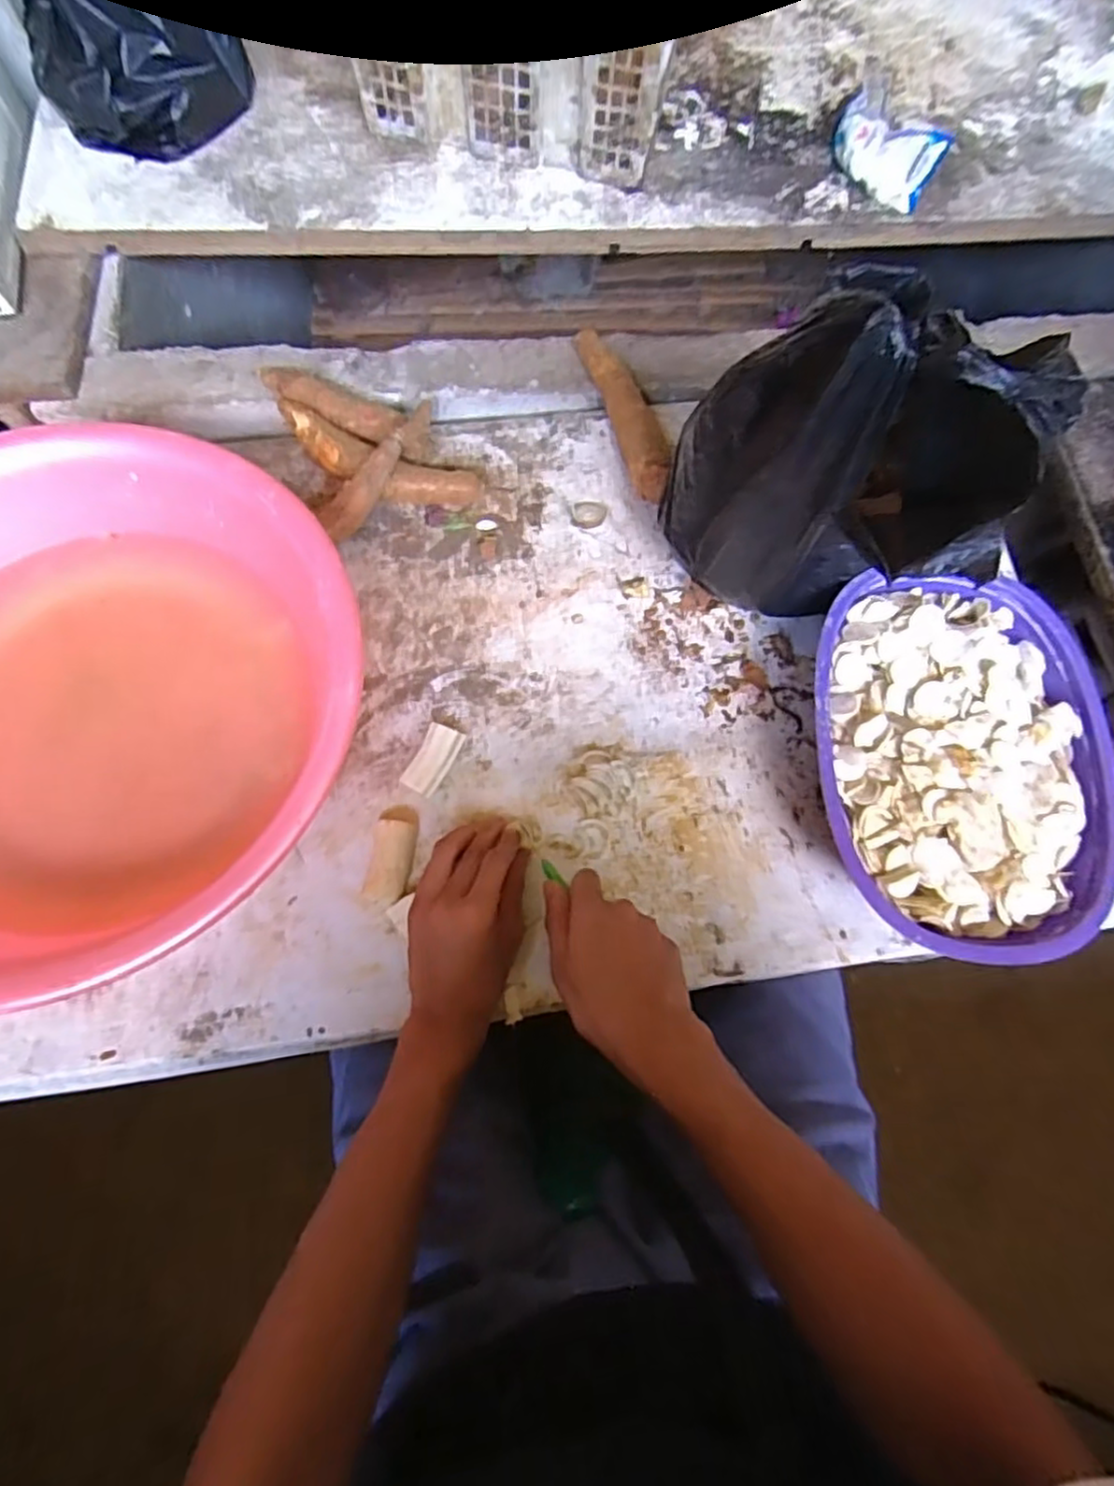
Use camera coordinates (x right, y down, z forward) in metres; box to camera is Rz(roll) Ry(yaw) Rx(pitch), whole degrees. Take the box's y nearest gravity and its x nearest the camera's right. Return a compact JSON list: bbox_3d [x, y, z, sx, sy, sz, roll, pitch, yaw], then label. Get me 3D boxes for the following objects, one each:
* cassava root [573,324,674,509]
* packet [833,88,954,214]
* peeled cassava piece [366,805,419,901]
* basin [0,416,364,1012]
[{"bbox_3d":[0.067,-0.313,0.663,0.043,0.044,0.204,-16,71,-6],"label":"cassava root"},{"bbox_3d":[0.344,-0.630,0.742,0.053,0.070,0.129,-35,74,-12],"label":"packet"},{"bbox_3d":[-0.125,0.083,0.531,0.031,0.019,0.074,5,70,1],"label":"peeled cassava piece"},{"bbox_3d":[-0.357,-0.038,0.511,0.410,0.107,0.387,0,70,0],"label":"basin"}]

